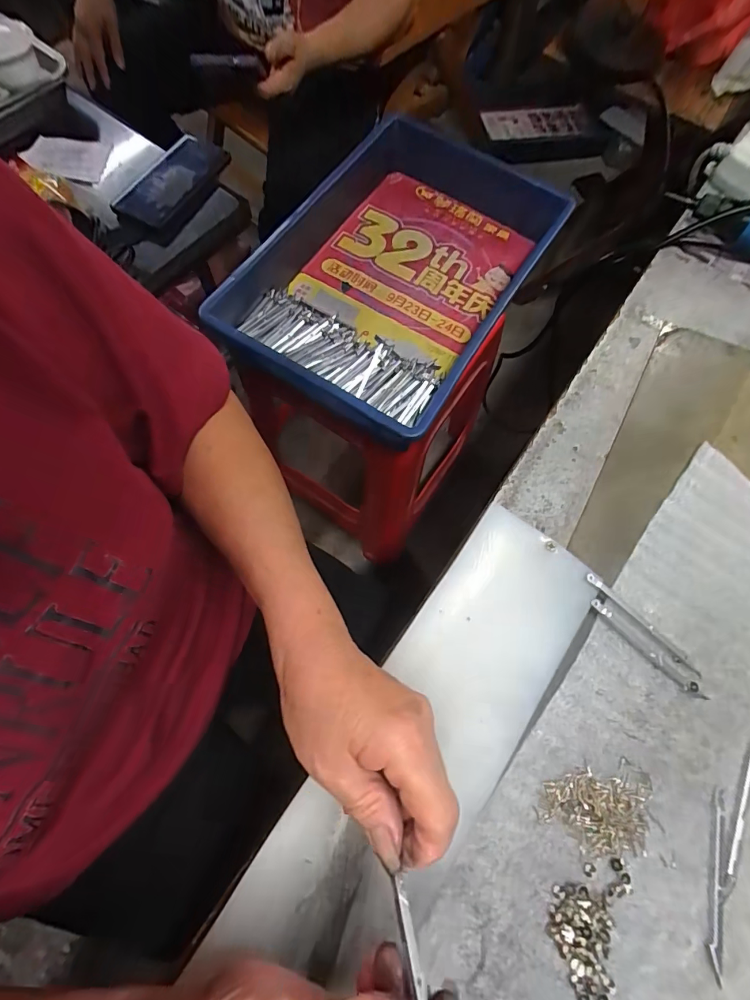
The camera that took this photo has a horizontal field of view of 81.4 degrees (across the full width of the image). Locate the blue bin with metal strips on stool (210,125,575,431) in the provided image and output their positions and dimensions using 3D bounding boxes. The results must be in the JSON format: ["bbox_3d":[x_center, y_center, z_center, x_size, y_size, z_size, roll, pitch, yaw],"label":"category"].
[{"bbox_3d":[0.031,-0.309,0.570,0.299,0.089,0.460,30,74,8],"label":"blue bin with metal strips on stool"}]

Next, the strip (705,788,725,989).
[{"bbox_3d":[0.200,0.222,0.254,0.008,0.004,0.094,15,72,3],"label":"strip"}]

